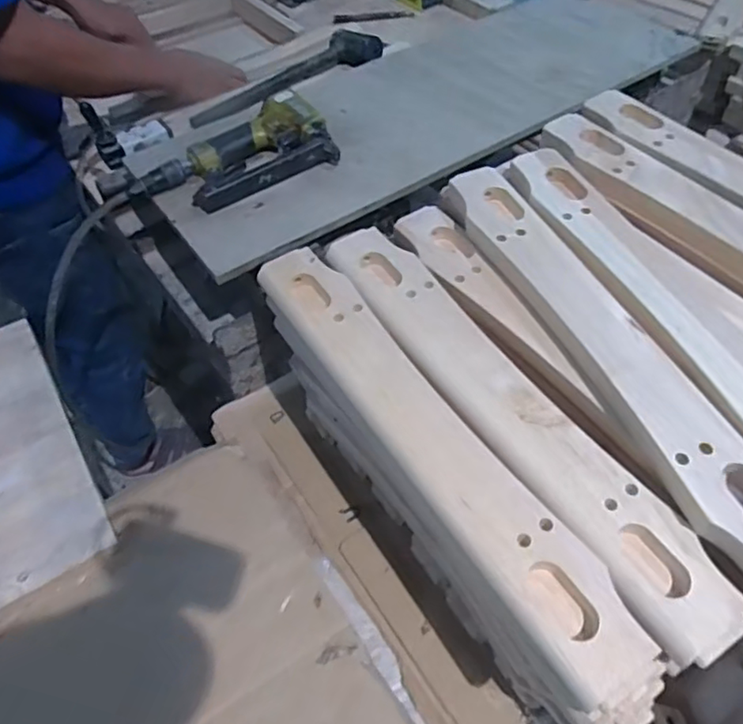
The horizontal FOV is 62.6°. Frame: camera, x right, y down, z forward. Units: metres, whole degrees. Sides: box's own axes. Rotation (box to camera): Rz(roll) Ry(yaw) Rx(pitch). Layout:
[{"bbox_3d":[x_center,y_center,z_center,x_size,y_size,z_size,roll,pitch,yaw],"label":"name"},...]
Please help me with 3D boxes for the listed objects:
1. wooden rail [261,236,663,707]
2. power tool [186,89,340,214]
[{"bbox_3d":[0.037,0.057,0.533,0.082,0.028,0.490,-33,58,-12],"label":"wooden rail"},{"bbox_3d":[-0.148,-0.269,0.764,0.187,0.038,0.123,-27,56,-18],"label":"power tool"}]

